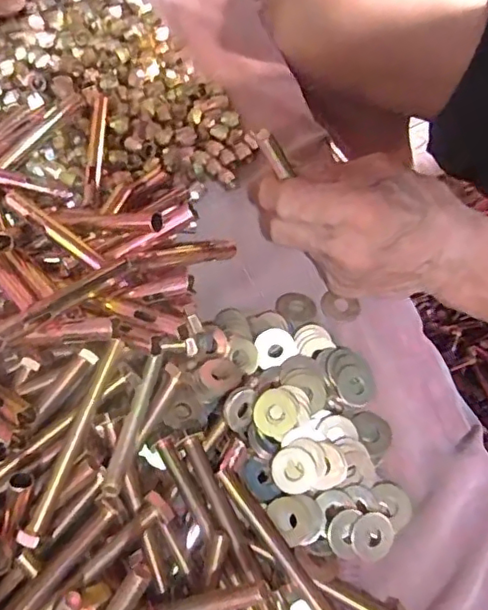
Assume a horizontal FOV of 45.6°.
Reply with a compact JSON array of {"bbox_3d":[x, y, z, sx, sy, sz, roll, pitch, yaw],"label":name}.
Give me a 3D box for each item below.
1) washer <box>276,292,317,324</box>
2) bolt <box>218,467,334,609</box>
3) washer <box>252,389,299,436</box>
[{"bbox_3d":[0.033,0.002,0.369,0.023,0.004,0.023,-1,65,2],"label":"washer"},{"bbox_3d":[0.020,0.127,0.296,0.010,0.015,0.103,-35,68,-13],"label":"bolt"},{"bbox_3d":[0.018,0.061,0.330,0.025,0.004,0.025,-5,65,1],"label":"washer"}]

